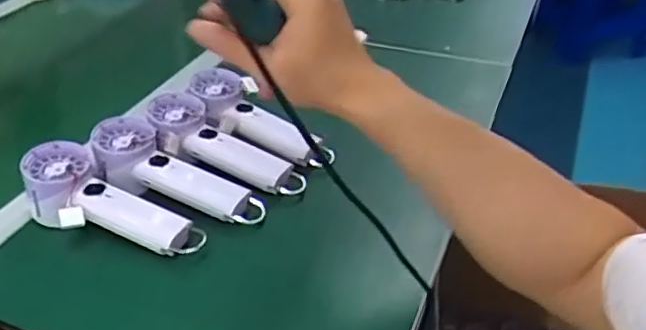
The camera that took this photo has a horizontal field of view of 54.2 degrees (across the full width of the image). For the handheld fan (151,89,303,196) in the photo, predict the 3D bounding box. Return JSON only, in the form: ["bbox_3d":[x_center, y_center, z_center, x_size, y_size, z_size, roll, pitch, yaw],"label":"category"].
[{"bbox_3d":[-0.109,-0.017,0.680,0.196,0.032,0.077,31,43,15],"label":"handheld fan"}]

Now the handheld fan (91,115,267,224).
[{"bbox_3d":[-0.152,0.011,0.637,0.190,0.054,0.069,20,39,26],"label":"handheld fan"}]

